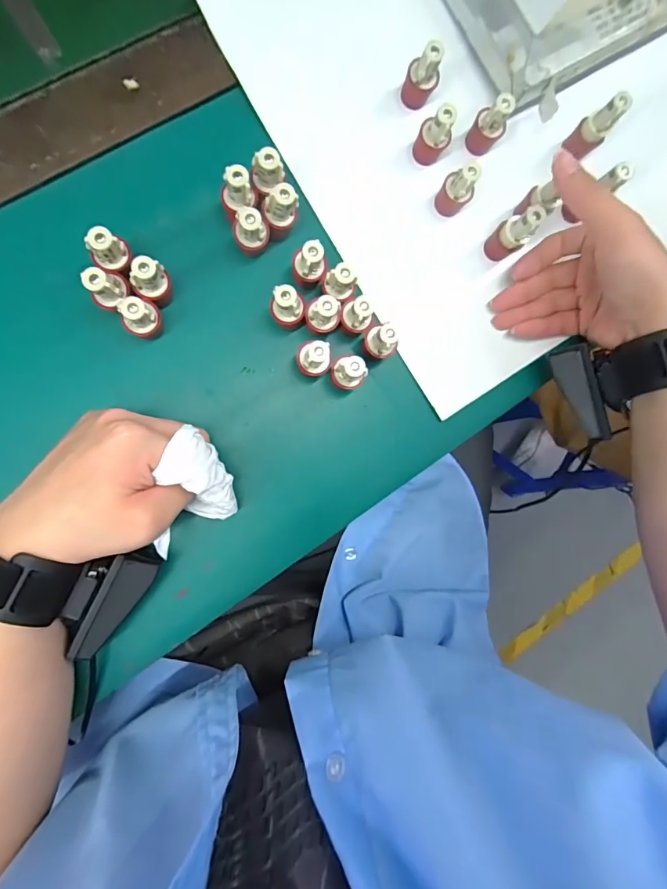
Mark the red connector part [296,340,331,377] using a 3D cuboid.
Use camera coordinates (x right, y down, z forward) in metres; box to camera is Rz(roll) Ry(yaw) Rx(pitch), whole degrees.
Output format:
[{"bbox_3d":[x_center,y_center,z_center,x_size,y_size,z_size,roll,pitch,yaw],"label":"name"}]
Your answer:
[{"bbox_3d":[-0.014,-0.056,0.307,0.023,0.046,0.018,-22,92,-10],"label":"red connector part"}]

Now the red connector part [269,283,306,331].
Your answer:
[{"bbox_3d":[-0.031,-0.090,0.305,0.023,0.044,0.018,11,87,-9],"label":"red connector part"}]

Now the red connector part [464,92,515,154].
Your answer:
[{"bbox_3d":[0.117,-0.236,0.331,0.019,0.042,0.020,0,88,-10],"label":"red connector part"}]

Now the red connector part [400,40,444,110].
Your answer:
[{"bbox_3d":[0.064,-0.263,0.323,0.019,0.042,0.016,-26,93,-9],"label":"red connector part"}]

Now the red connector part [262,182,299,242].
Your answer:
[{"bbox_3d":[-0.036,-0.156,0.305,0.023,0.043,0.018,6,87,-9],"label":"red connector part"}]

